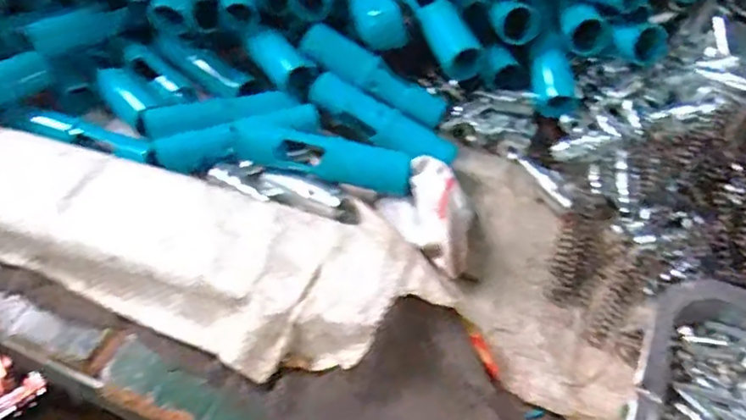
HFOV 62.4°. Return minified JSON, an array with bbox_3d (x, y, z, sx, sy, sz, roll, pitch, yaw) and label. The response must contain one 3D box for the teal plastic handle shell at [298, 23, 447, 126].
[{"bbox_3d":[0.000,-0.106,0.480,0.122,0.020,0.029,32,56,2],"label":"teal plastic handle shell"}]

